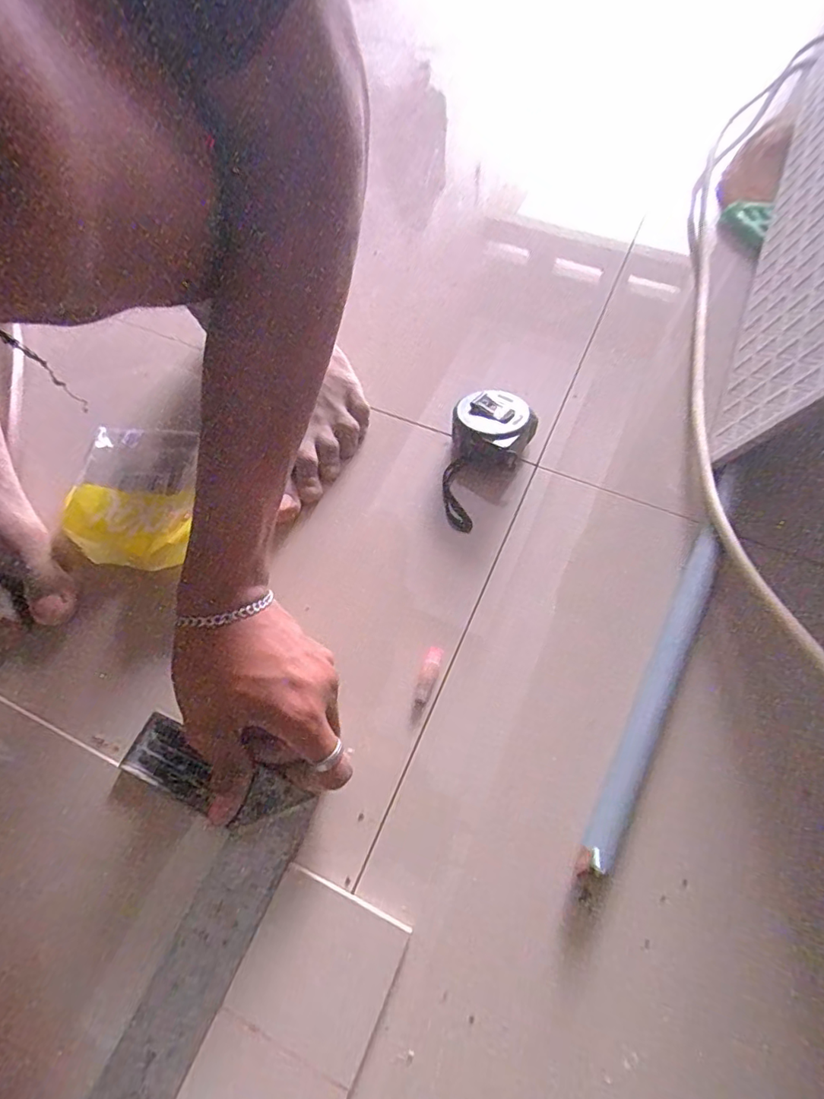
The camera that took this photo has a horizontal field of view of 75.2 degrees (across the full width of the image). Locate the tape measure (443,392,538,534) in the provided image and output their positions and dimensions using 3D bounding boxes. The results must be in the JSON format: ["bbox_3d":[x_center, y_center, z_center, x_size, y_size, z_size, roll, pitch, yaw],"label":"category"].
[{"bbox_3d":[0.059,-0.072,0.426,0.065,0.045,0.112,11,65,8],"label":"tape measure"}]

